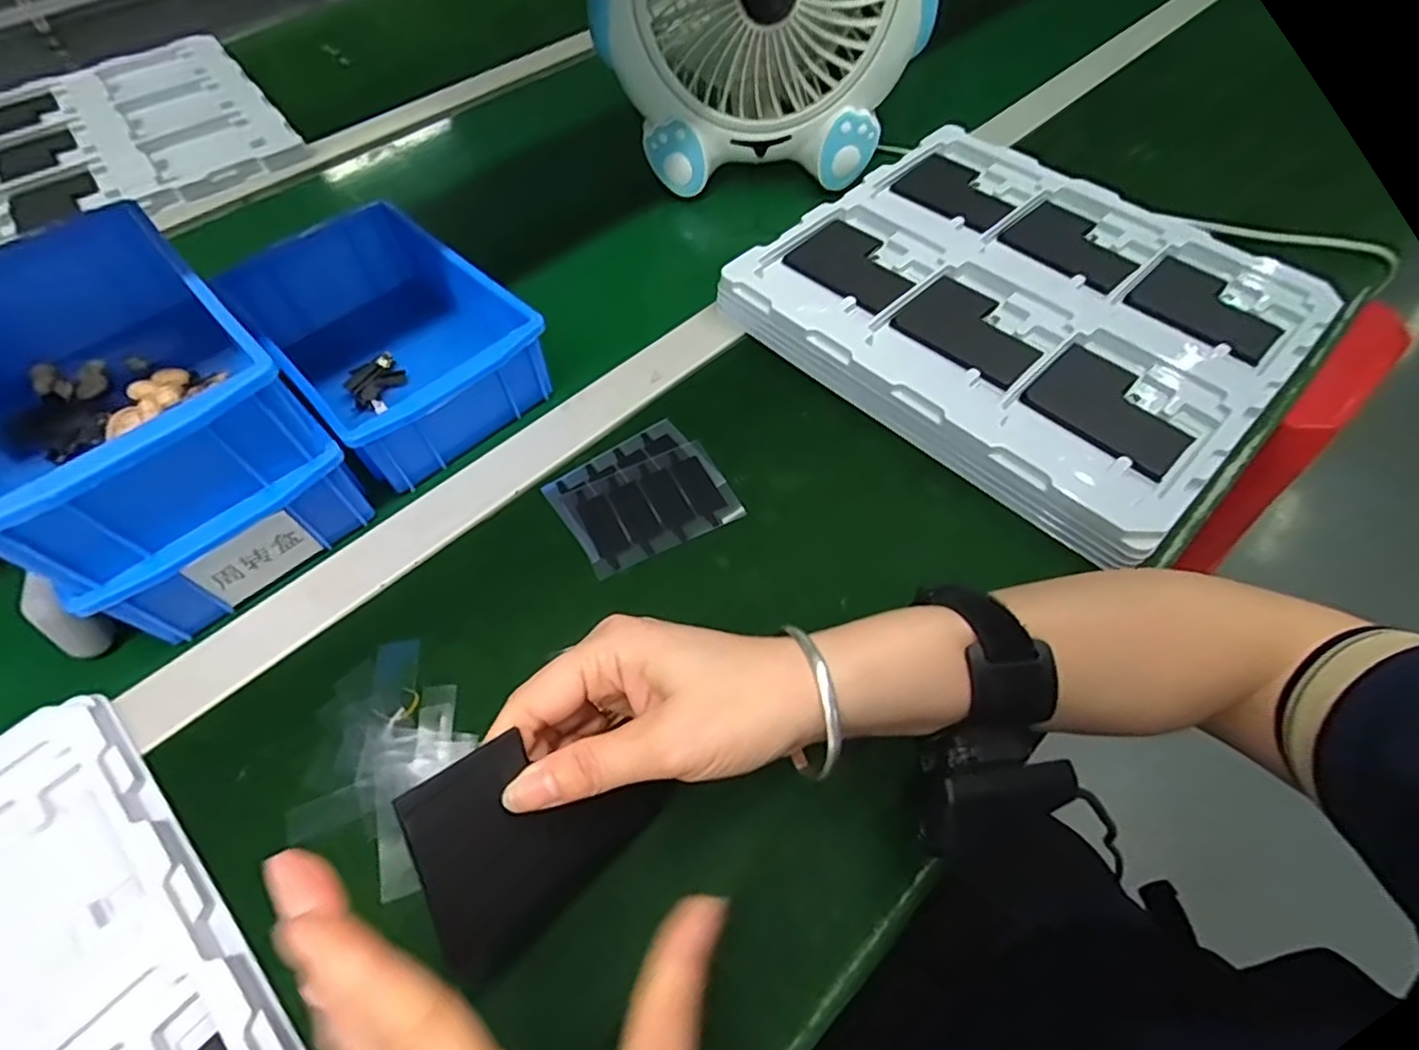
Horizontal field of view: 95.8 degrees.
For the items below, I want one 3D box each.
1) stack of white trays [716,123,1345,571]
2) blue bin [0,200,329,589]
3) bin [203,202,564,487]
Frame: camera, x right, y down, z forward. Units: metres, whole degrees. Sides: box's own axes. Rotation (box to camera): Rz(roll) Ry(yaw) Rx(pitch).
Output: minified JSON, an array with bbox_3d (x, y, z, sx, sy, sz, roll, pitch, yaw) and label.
[{"bbox_3d":[0.233,-0.171,0.451,0.307,0.034,0.307,-39,65,-21],"label":"stack of white trays"},{"bbox_3d":[-0.306,-0.071,0.322,0.123,0.060,0.199,-40,65,-21],"label":"blue bin"},{"bbox_3d":[-0.206,-0.119,0.422,0.130,0.064,0.182,-40,65,-21],"label":"bin"}]

